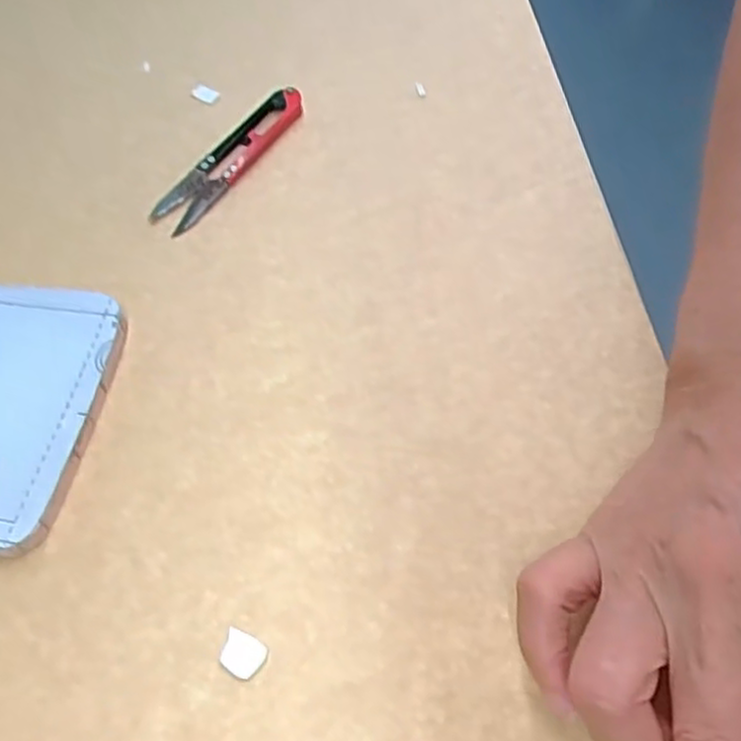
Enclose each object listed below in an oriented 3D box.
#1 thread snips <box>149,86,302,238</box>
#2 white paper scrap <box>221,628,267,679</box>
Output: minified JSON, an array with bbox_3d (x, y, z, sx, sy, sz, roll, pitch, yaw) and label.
[{"bbox_3d":[-0.070,-0.109,0.370,0.022,0.009,0.103,29,65,20],"label":"thread snips"},{"bbox_3d":[-0.044,0.096,0.249,0.015,0.004,0.012,24,64,15],"label":"white paper scrap"}]

